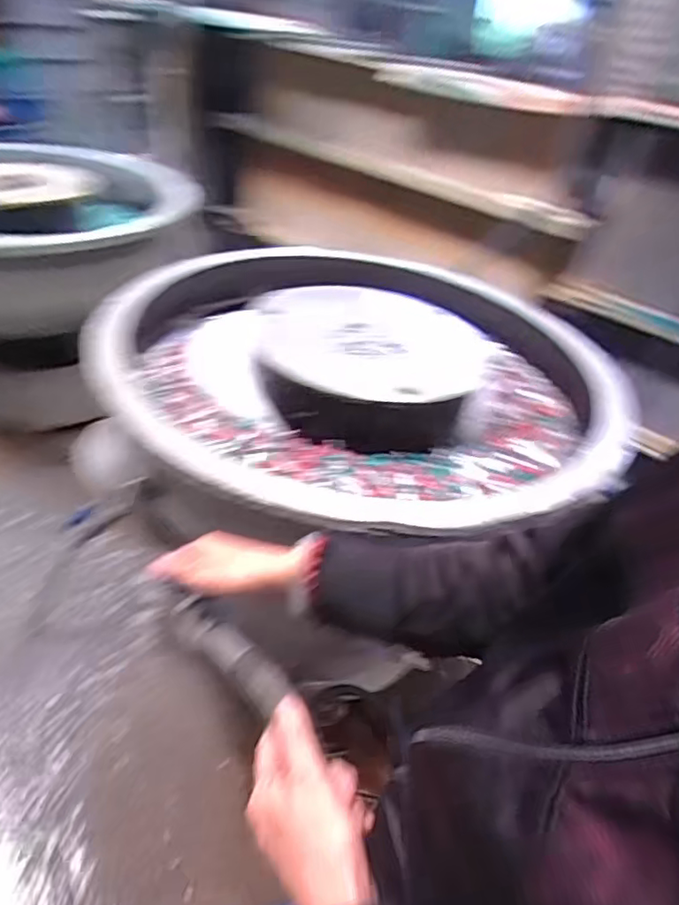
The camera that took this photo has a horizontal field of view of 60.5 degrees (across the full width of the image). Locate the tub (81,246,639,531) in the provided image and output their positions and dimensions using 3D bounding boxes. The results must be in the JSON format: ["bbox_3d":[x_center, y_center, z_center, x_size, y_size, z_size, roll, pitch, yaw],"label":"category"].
[{"bbox_3d":[-0.005,-0.074,1.232,0.975,0.397,0.948,7,39,1],"label":"tub"}]

